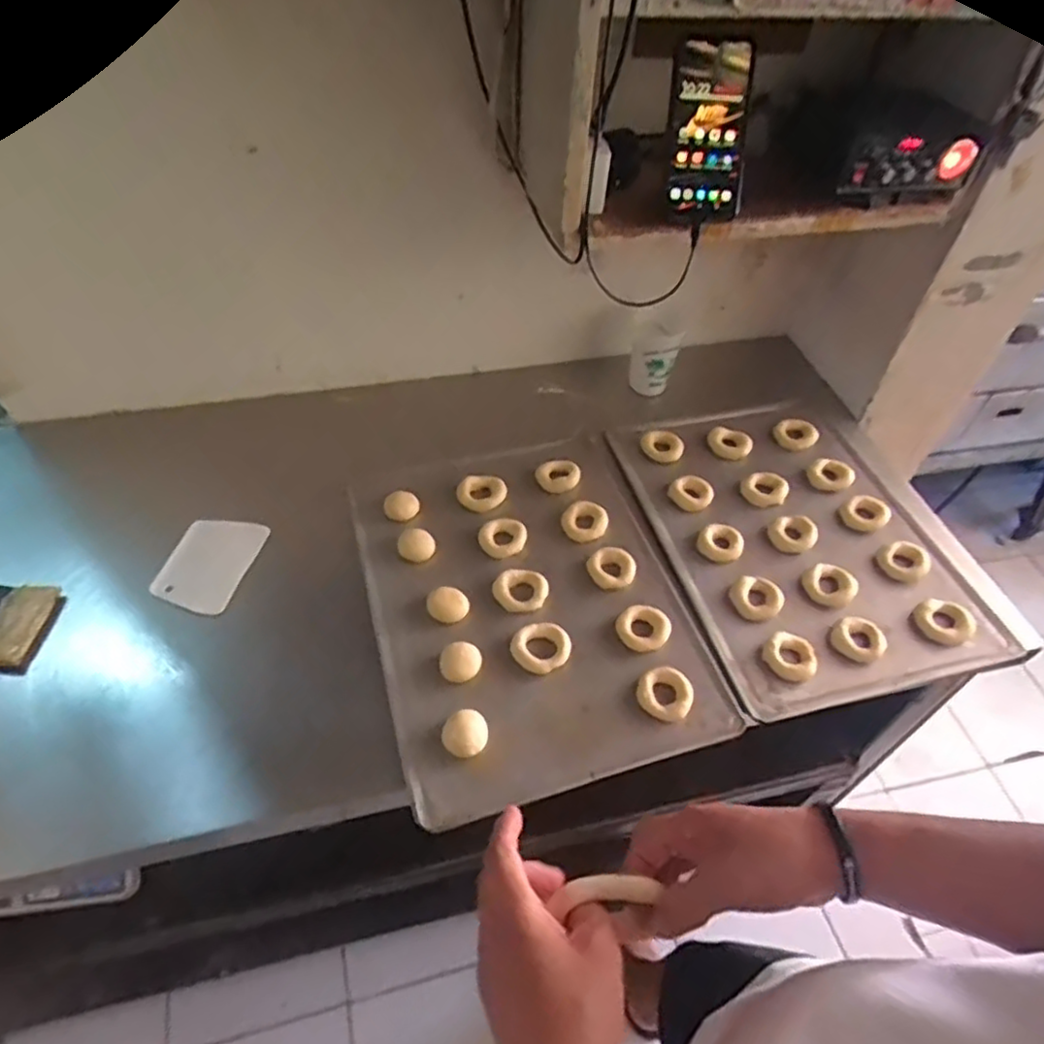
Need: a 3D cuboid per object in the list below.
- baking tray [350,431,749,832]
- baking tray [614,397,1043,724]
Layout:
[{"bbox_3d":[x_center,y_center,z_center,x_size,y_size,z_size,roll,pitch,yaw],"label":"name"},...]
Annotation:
[{"bbox_3d":[0.004,0.069,0.763,0.335,0.020,0.446,-12,51,-13],"label":"baking tray"},{"bbox_3d":[0.342,-0.002,0.842,0.354,0.025,0.448,-10,50,-12],"label":"baking tray"}]

